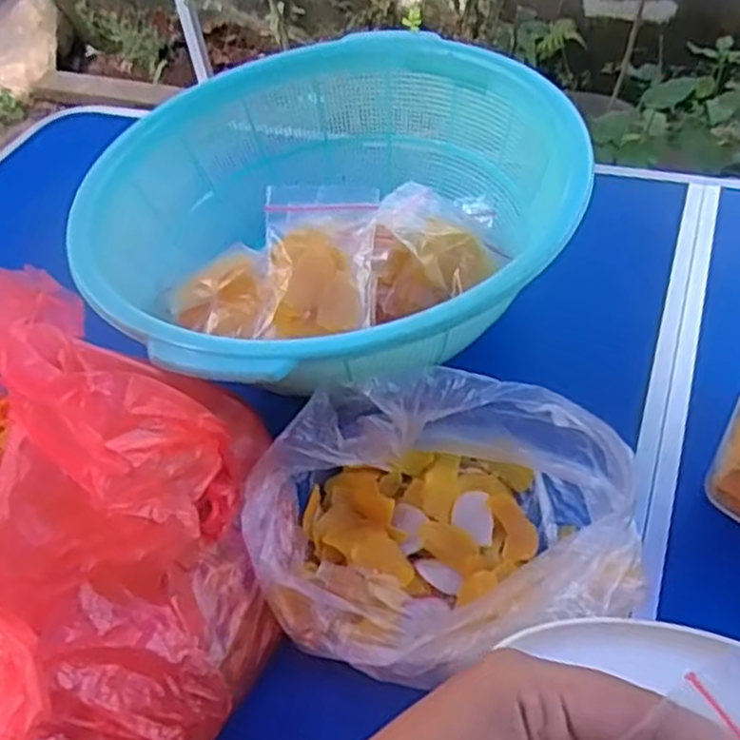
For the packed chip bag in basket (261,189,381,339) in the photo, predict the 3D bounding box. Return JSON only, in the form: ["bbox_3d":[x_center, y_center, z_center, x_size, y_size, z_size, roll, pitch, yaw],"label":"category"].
[{"bbox_3d":[-0.028,-0.059,0.408,0.058,0.030,0.094,2,68,-2],"label":"packed chip bag in basket"}]

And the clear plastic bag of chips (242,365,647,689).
[{"bbox_3d":[0.031,0.065,0.347,0.162,0.077,0.137,-19,48,-11],"label":"clear plastic bag of chips"}]

